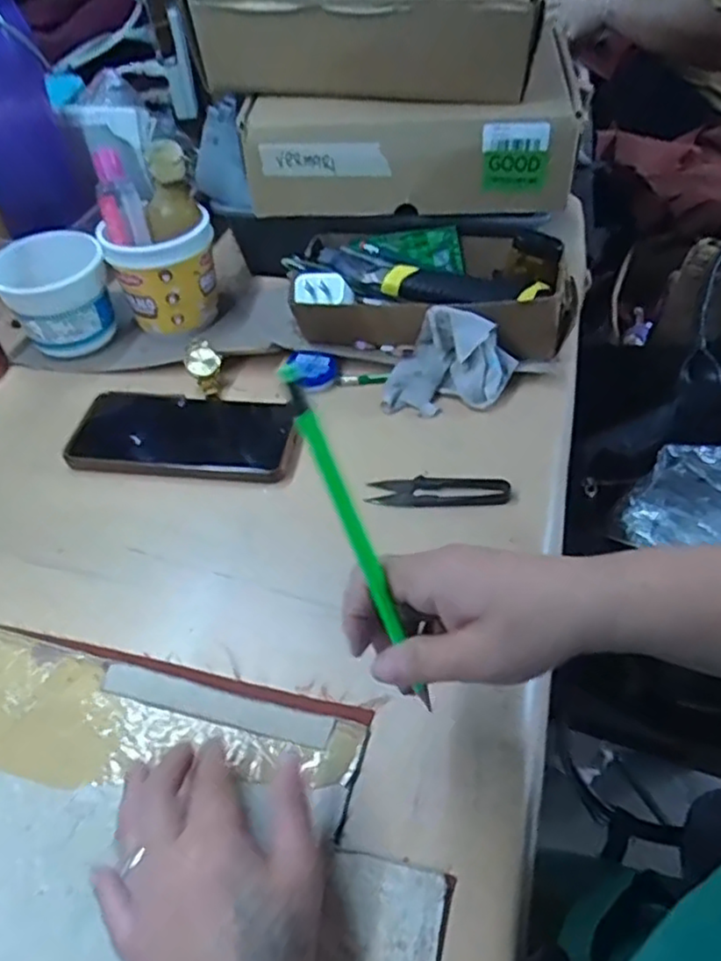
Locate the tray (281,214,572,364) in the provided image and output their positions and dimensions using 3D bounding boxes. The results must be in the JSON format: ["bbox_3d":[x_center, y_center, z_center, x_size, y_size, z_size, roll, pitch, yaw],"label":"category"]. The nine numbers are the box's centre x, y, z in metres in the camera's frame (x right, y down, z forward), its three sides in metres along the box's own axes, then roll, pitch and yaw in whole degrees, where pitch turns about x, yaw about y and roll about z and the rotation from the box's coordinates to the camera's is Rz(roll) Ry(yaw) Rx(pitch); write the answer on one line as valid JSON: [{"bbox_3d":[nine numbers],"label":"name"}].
[{"bbox_3d":[0.057,-0.155,0.574,0.224,0.081,0.103,6,48,8],"label":"tray"}]

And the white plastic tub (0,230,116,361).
[{"bbox_3d":[-0.265,-0.159,0.598,0.088,0.079,0.085,-32,54,-24],"label":"white plastic tub"}]

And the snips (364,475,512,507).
[{"bbox_3d":[0.054,0.007,0.472,0.096,0.008,0.023,4,48,6],"label":"snips"}]

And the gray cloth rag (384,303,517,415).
[{"bbox_3d":[0.069,-0.092,0.528,0.091,0.056,0.065,13,49,14],"label":"gray cloth rag"}]

